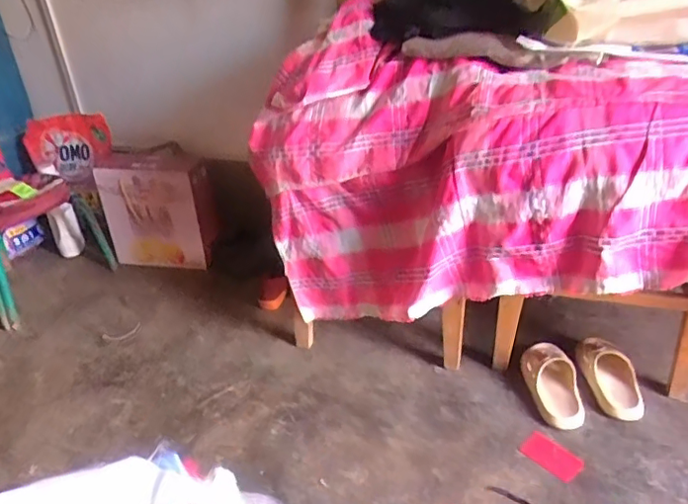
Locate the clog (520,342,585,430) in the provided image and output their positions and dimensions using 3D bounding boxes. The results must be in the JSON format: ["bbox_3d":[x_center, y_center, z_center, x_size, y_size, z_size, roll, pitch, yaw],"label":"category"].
[{"bbox_3d":[0.434,0.270,1.165,0.097,0.060,0.209,-1,31,3],"label":"clog"}]

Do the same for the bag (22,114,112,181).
[{"bbox_3d":[-0.854,-0.319,1.727,0.265,0.197,0.063,-5,15,2],"label":"bag"}]

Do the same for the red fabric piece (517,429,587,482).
[{"bbox_3d":[0.376,0.366,1.013,0.065,0.008,0.108,-25,31,-28],"label":"red fabric piece"}]

